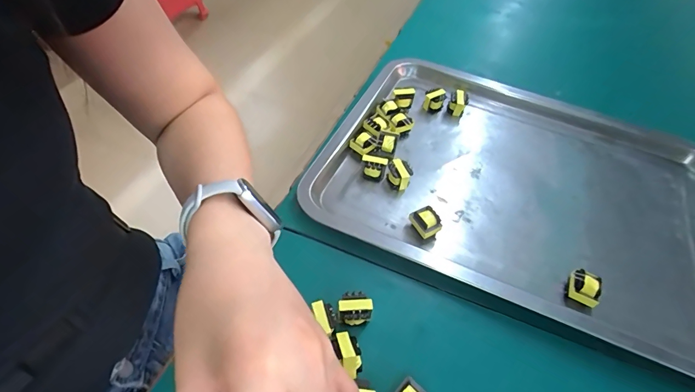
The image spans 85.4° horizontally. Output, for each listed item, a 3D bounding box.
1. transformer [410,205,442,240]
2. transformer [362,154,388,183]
[{"bbox_3d":[0.068,0.024,0.330,0.020,0.021,0.024,-27,57,-23],"label":"transformer"},{"bbox_3d":[0.026,-0.027,0.369,0.023,0.024,0.016,10,51,5],"label":"transformer"}]

